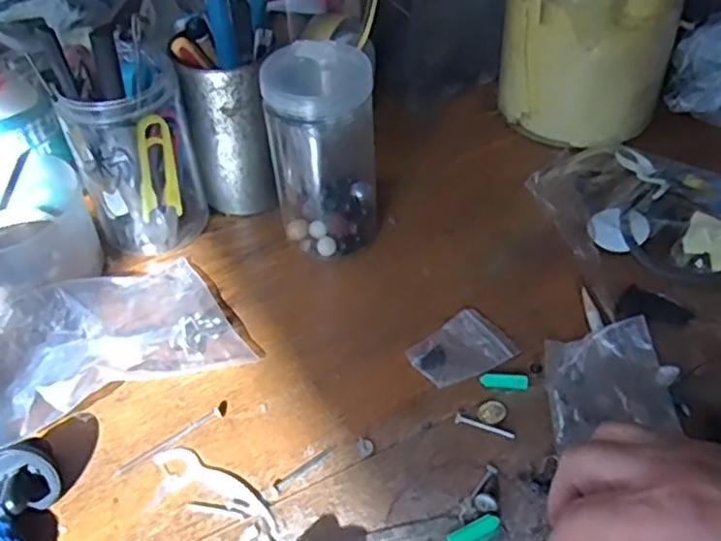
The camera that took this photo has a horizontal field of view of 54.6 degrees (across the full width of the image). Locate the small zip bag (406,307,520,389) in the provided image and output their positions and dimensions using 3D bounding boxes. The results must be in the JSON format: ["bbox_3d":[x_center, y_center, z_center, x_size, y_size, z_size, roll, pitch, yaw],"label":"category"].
[{"bbox_3d":[0.057,0.045,0.397,0.054,0.005,0.041,-27,48,-22],"label":"small zip bag"}]

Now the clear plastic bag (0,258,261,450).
[{"bbox_3d":[-0.150,0.041,0.397,0.148,0.034,0.105,-26,47,-21],"label":"clear plastic bag"}]

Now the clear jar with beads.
[{"bbox_3d":[-0.022,-0.071,0.437,0.065,0.123,0.056,-5,43,0],"label":"clear jar with beads"}]

